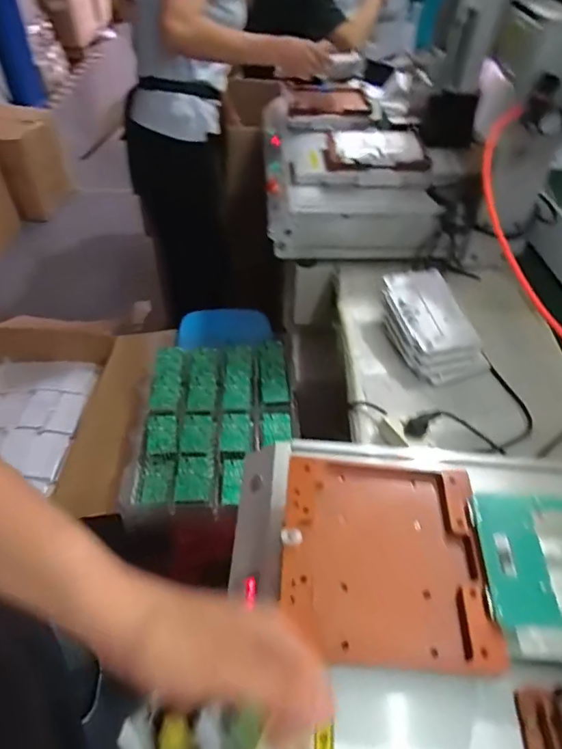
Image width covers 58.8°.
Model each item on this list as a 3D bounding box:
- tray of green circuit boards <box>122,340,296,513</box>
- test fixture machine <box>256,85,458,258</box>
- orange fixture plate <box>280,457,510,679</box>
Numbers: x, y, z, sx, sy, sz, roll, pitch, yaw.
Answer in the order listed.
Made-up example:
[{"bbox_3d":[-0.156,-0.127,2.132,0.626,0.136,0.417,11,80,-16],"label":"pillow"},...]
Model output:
[{"bbox_3d":[-0.147,0.093,1.127,0.340,0.035,0.440,0,50,0],"label":"tray of green circuit boards"},{"bbox_3d":[0.187,-0.497,1.217,0.413,0.186,0.468,2,50,2],"label":"test fixture machine"},{"bbox_3d":[0.100,0.176,0.497,0.189,0.026,0.202,2,50,2],"label":"orange fixture plate"}]

